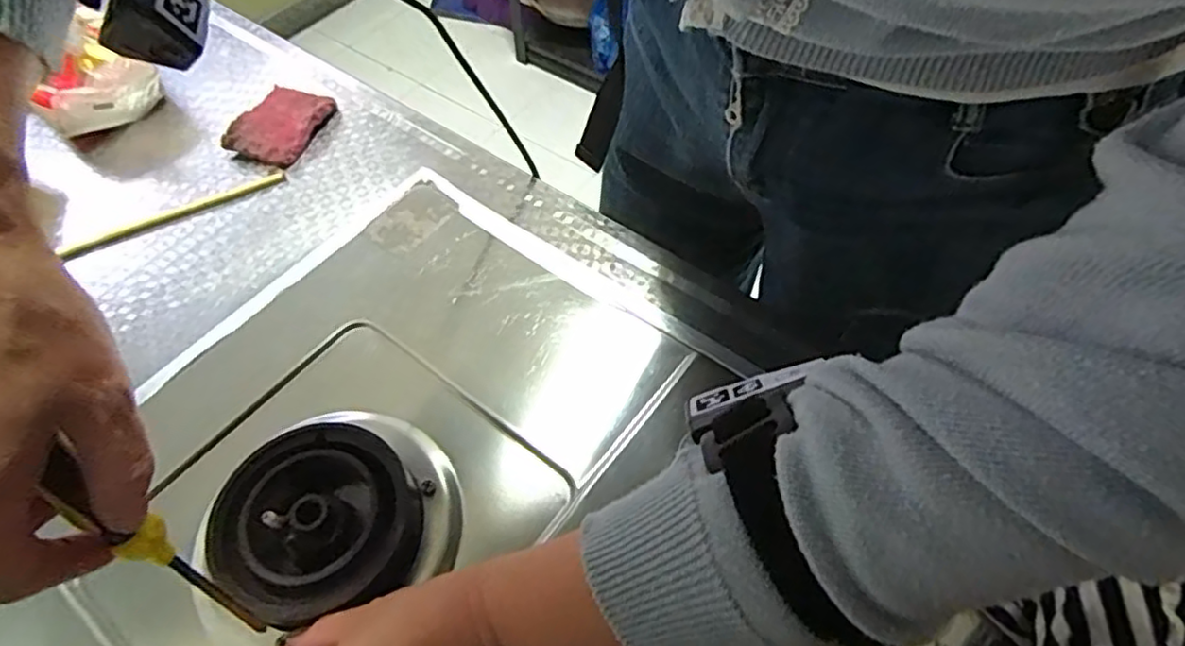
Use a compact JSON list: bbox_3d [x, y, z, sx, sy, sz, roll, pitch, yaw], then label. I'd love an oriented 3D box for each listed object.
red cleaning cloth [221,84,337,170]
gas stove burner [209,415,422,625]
[{"bbox_3d":[-0.259,-0.165,0.556,0.056,0.021,0.076,18,59,14],"label":"red cleaning cloth"},{"bbox_3d":[-0.145,0.104,0.353,0.100,0.027,0.100,-1,57,1],"label":"gas stove burner"}]

